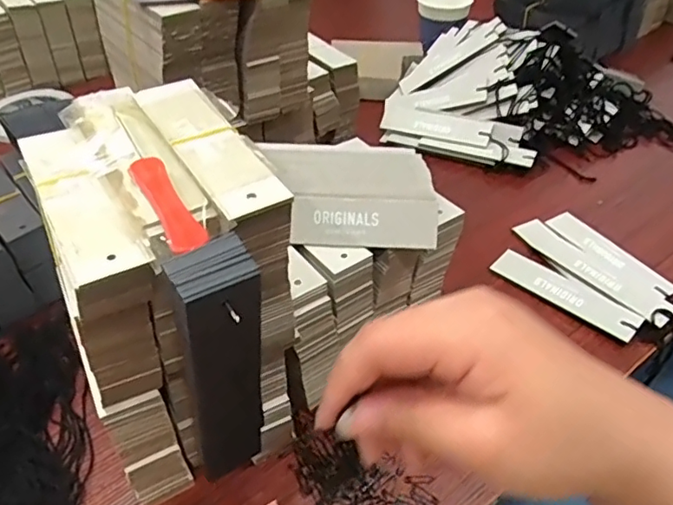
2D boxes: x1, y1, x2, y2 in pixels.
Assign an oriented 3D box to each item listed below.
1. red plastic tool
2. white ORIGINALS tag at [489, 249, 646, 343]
[{"bbox_3d":[-0.074,-0.023,0.247,0.015,0.006,0.065,-22,48,-22],"label":"red plastic tool"},{"bbox_3d":[0.196,0.034,0.490,0.126,0.004,0.033,33,56,33],"label":"white ORIGINALS tag"}]

